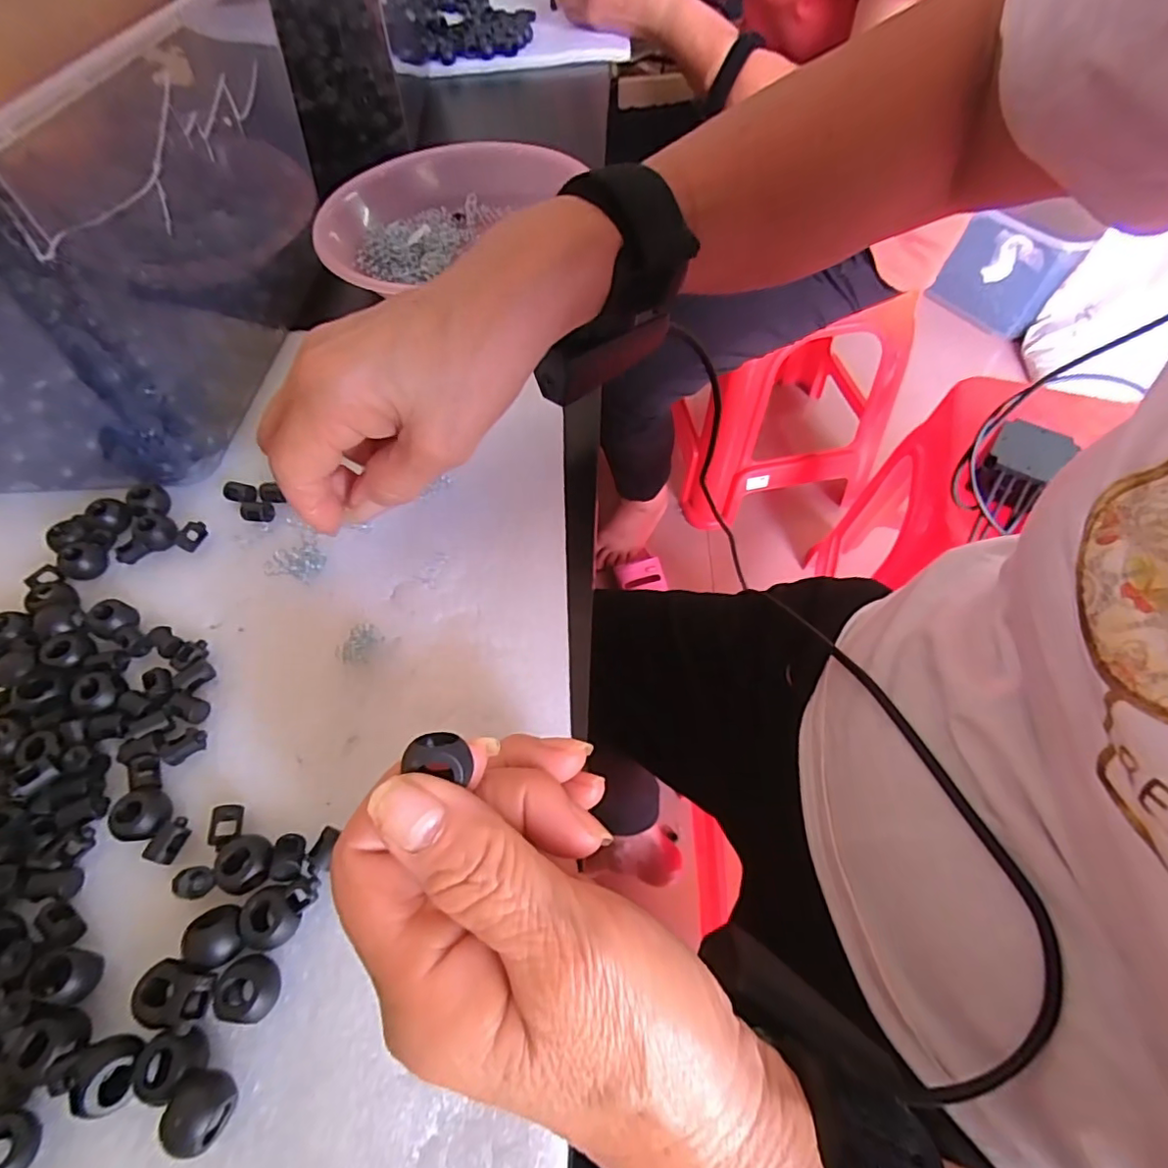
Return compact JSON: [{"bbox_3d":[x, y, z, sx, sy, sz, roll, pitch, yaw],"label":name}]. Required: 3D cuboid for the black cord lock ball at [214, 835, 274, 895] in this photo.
[{"bbox_3d":[-0.112,0.093,0.189,0.014,0.011,0.017,-10,59,-4],"label":"black cord lock ball"}]

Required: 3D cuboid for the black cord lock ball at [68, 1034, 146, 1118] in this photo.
[{"bbox_3d":[-0.136,0.138,0.162,0.019,0.014,0.016,7,59,6],"label":"black cord lock ball"}]

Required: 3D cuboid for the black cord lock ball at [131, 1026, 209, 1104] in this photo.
[{"bbox_3d":[-0.118,0.137,0.164,0.015,0.014,0.016,-1,58,1],"label":"black cord lock ball"}]

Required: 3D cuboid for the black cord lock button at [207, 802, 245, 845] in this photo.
[{"bbox_3d":[-0.126,0.084,0.200,0.010,0.007,0.014,5,56,-25],"label":"black cord lock button"}]

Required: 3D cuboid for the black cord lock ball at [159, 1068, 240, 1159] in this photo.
[{"bbox_3d":[-0.106,0.145,0.158,0.014,0.016,0.015,-1,58,1],"label":"black cord lock ball"}]

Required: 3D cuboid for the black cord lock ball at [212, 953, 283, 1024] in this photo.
[{"bbox_3d":[-0.101,0.122,0.173,0.015,0.013,0.016,-1,58,1],"label":"black cord lock ball"}]

